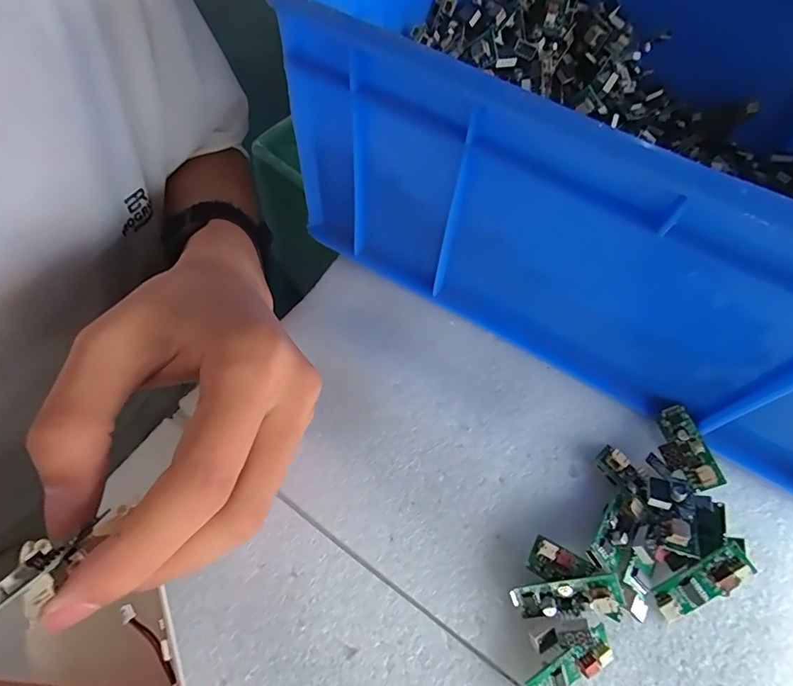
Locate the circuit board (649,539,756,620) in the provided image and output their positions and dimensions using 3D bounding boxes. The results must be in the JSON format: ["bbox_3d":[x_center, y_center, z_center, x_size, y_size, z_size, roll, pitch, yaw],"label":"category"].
[{"bbox_3d":[0.121,0.095,0.182,0.039,0.005,0.013,-37,67,7],"label":"circuit board"}]

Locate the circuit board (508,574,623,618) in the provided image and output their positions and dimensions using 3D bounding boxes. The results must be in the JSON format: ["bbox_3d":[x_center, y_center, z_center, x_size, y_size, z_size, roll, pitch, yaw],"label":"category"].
[{"bbox_3d":[0.064,0.096,0.174,0.039,0.009,0.011,-18,59,19],"label":"circuit board"}]

